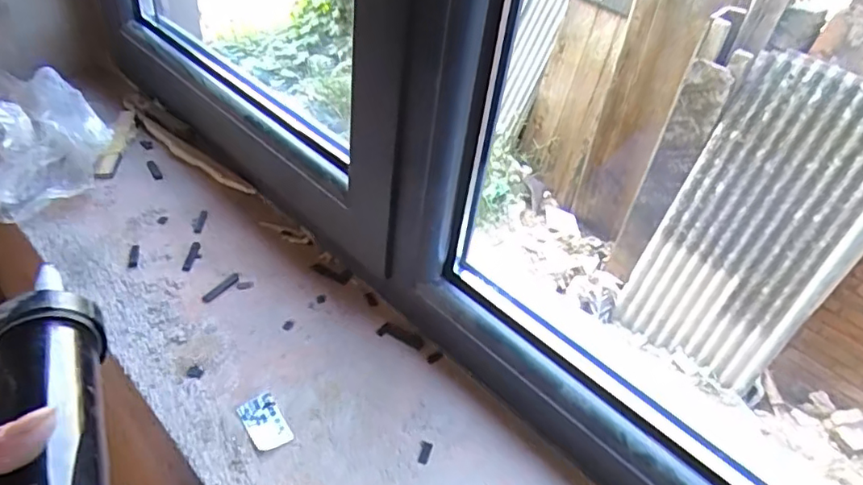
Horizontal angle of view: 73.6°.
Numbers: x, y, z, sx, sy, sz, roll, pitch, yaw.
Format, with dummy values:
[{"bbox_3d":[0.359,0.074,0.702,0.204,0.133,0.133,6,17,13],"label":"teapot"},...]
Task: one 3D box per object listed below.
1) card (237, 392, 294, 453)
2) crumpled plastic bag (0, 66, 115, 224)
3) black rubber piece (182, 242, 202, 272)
[{"bbox_3d":[-0.140,0.152,0.486,0.033,0.005,0.048,-18,54,-30],"label":"card"},{"bbox_3d":[-0.486,-0.127,0.690,0.155,0.089,0.181,-28,51,-34],"label":"crumpled plastic bag"},{"bbox_3d":[-0.262,0.016,0.632,0.017,0.006,0.044,6,40,-1],"label":"black rubber piece"}]

